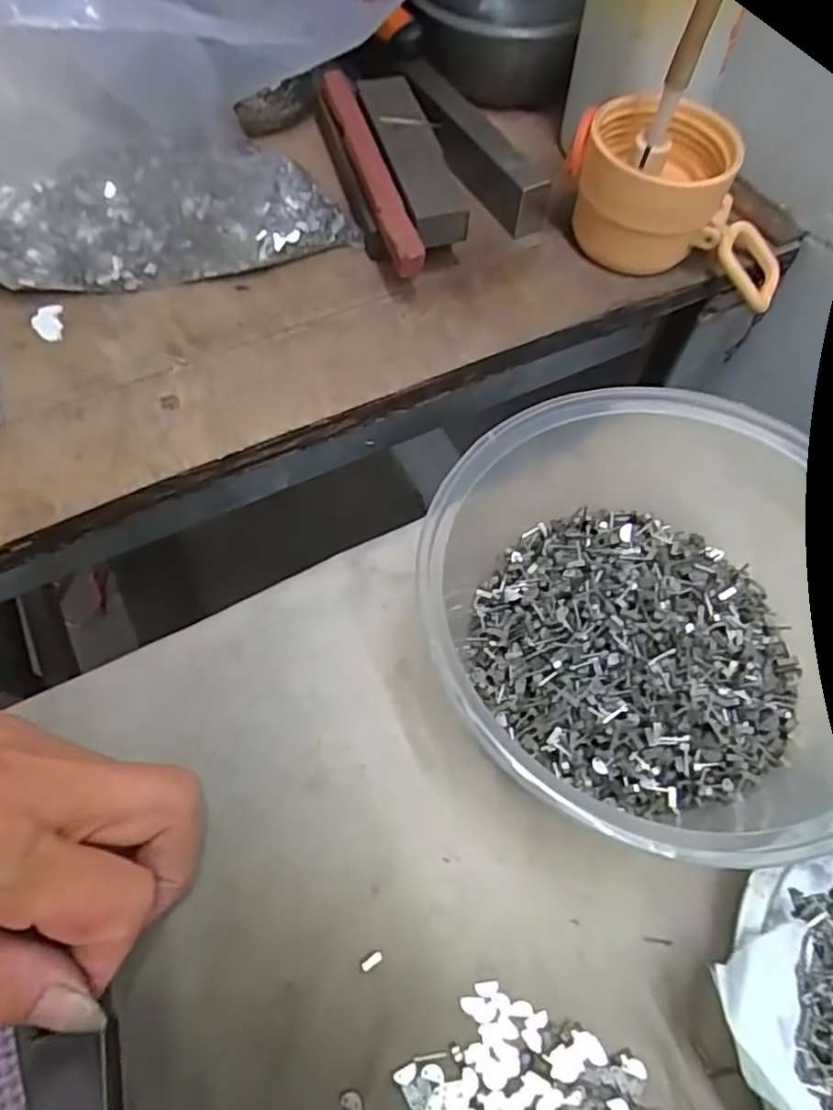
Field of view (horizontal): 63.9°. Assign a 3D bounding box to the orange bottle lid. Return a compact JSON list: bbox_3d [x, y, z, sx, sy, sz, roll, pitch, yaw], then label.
[{"bbox_3d":[0.118,-0.160,0.294,0.103,0.054,0.053,8,61,2],"label":"orange bottle lid"}]

